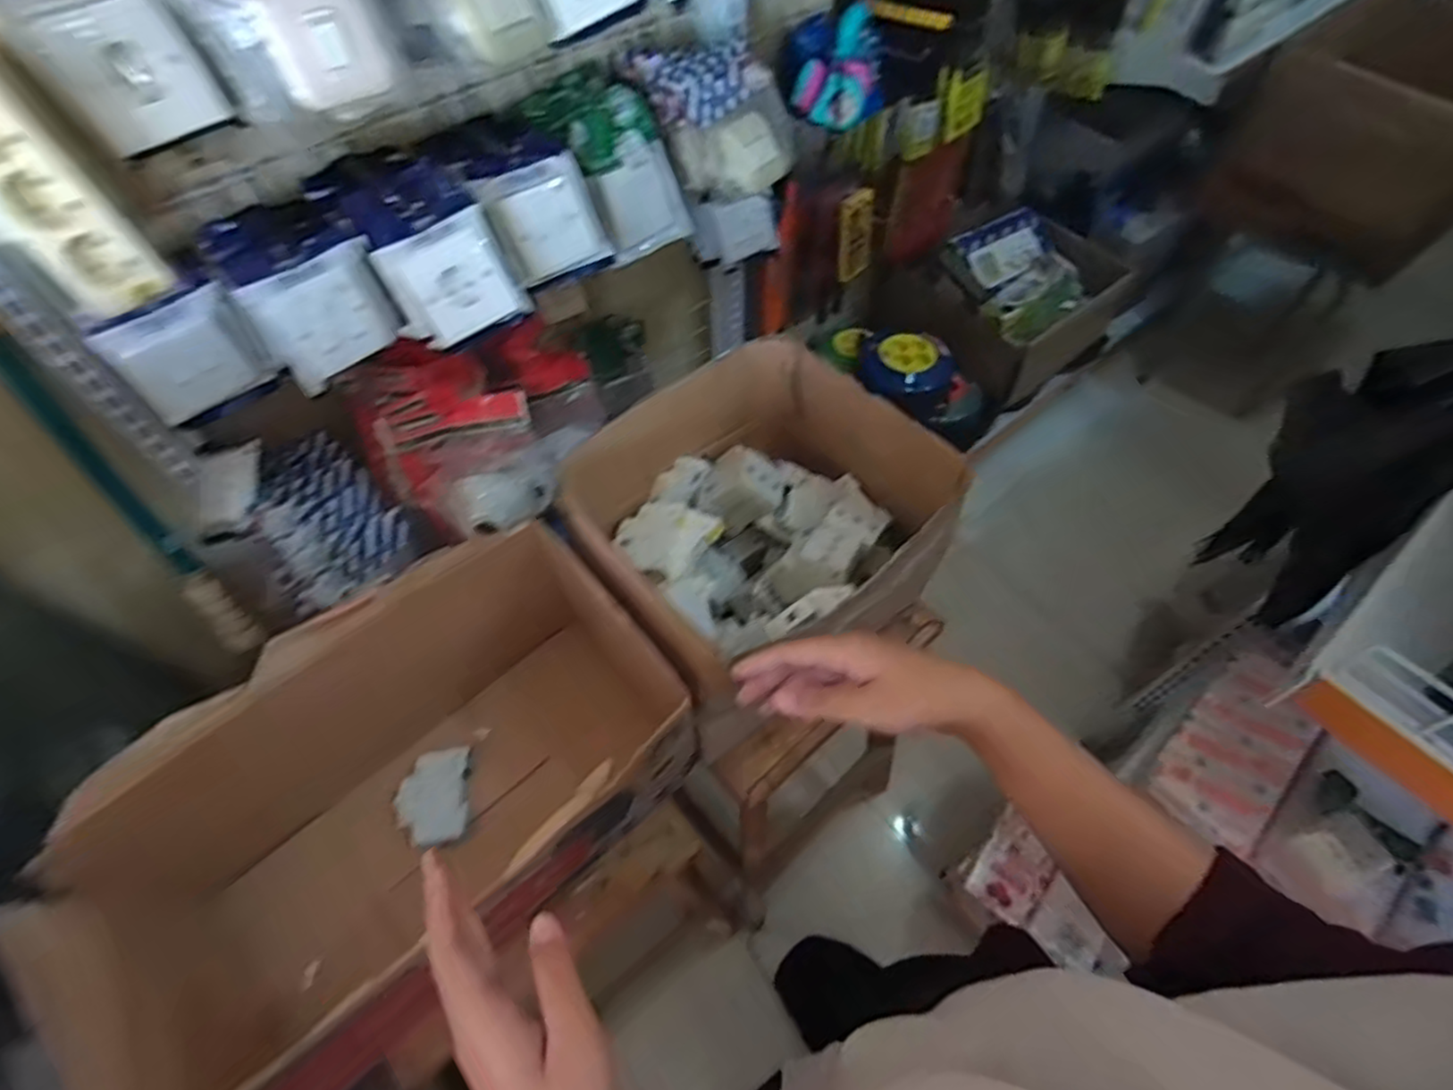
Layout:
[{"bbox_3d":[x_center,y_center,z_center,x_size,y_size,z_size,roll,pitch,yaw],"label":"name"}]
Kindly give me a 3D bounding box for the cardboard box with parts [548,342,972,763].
[{"bbox_3d":[0.029,-0.014,0.687,0.318,0.189,0.294,-37,65,-21],"label":"cardboard box with parts"}]

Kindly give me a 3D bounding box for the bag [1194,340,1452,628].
[{"bbox_3d":[0.578,-0.075,0.658,0.146,0.367,0.086,39,66,22],"label":"bag"}]

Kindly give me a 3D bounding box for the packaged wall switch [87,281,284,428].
[{"bbox_3d":[-0.520,-0.185,0.683,0.118,0.116,0.035,-39,65,-21],"label":"packaged wall switch"}]

